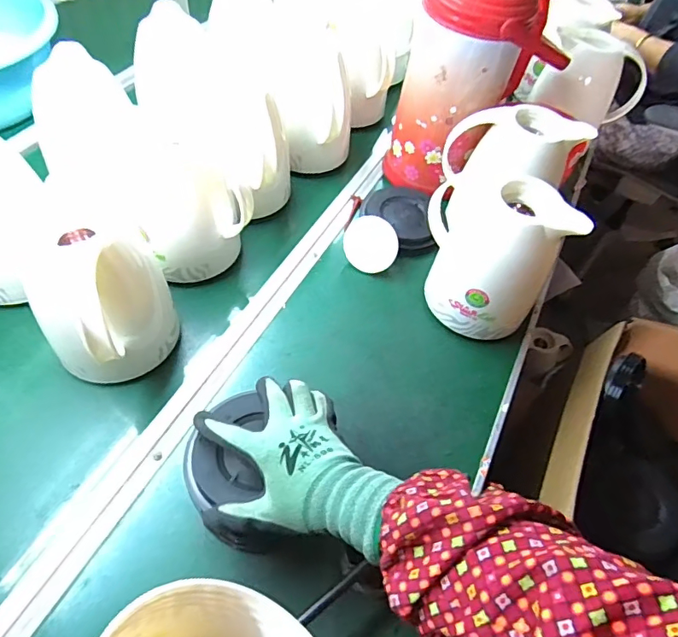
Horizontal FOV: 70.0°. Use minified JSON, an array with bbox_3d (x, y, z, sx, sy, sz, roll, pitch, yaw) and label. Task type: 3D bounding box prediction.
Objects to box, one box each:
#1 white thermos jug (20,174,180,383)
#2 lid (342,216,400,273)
[{"bbox_3d":[-0.273,-0.009,0.574,0.143,0.204,0.178,-20,58,-19],"label":"white thermos jug"},{"bbox_3d":[0.050,-0.116,0.763,0.085,0.086,0.006,11,20,13],"label":"lid"}]

